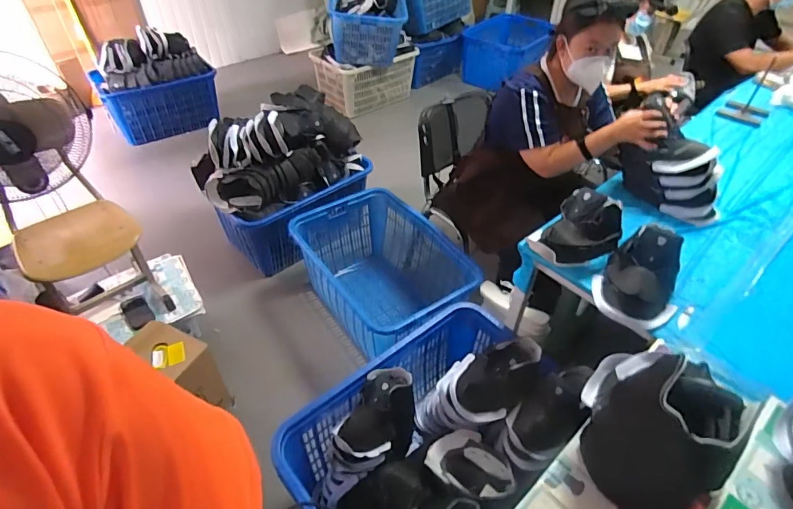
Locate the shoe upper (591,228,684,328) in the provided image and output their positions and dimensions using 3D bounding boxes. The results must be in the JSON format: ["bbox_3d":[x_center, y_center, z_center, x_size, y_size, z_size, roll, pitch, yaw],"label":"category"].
[{"bbox_3d":[0.598,0.054,1.094,0.187,0.157,0.185,26,49,25],"label":"shoe upper"}]

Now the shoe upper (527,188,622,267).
[{"bbox_3d":[0.485,-0.070,1.193,0.215,0.121,0.172,-28,51,-29],"label":"shoe upper"}]

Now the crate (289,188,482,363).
[{"bbox_3d":[-0.052,0.119,1.960,0.538,0.409,0.810,-23,49,-25],"label":"crate"}]

